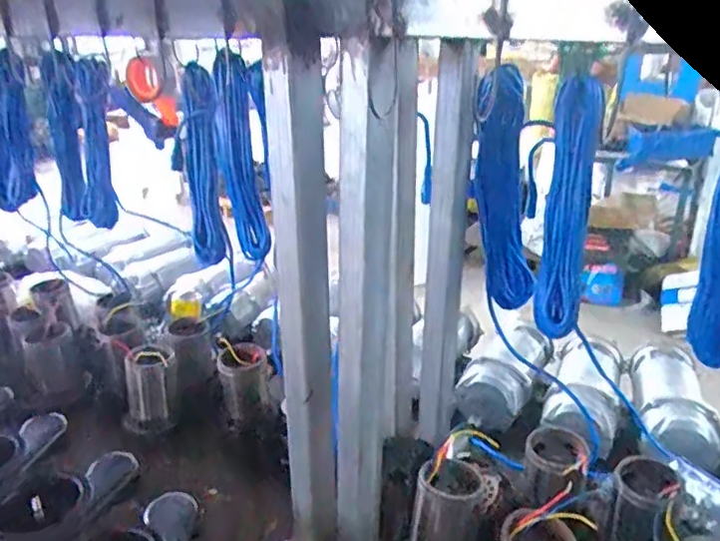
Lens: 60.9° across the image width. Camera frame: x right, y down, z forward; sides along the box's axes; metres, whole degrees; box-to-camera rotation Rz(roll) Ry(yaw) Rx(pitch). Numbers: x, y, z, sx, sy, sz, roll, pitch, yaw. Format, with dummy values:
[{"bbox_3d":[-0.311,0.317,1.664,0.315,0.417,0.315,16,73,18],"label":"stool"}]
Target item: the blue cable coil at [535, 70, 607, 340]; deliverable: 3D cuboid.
[{"bbox_3d":[0.285,-0.077,0.837,0.061,0.335,0.071,5,23,12],"label":"blue cable coil"}]

